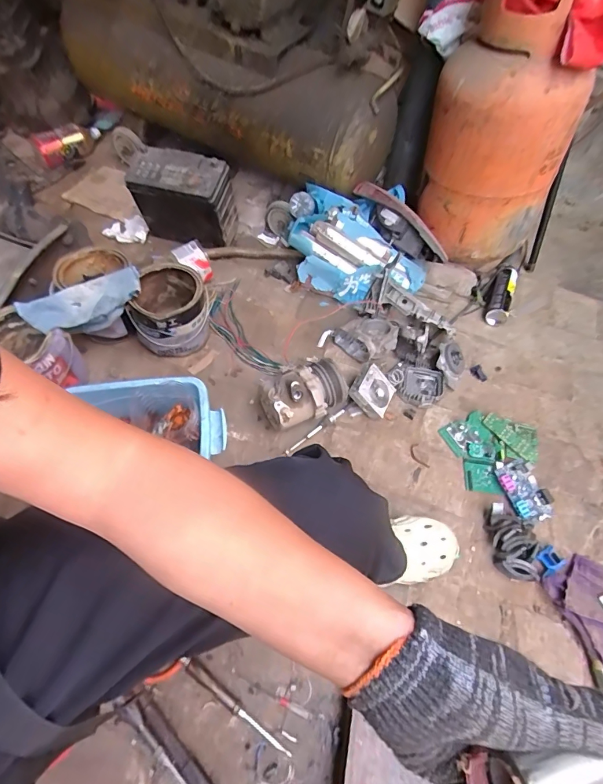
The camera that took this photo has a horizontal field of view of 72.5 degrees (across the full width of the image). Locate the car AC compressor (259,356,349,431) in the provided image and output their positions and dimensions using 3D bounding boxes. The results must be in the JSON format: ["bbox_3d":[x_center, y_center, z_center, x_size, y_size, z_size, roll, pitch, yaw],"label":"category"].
[{"bbox_3d":[0.003,0.008,0.851,0.164,0.121,0.116,-32,65,-21],"label":"car AC compressor"}]

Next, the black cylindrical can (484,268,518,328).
[{"bbox_3d":[0.510,-0.253,1.049,0.053,0.046,0.206,19,59,8],"label":"black cylindrical can"}]

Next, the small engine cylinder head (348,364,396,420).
[{"bbox_3d":[0.153,-0.002,0.885,0.095,0.032,0.086,44,64,-21],"label":"small engine cylinder head"}]

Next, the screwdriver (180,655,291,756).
[{"bbox_3d":[-0.101,0.470,0.613,0.199,0.023,0.016,34,62,17],"label":"screwdriver"}]

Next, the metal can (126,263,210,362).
[{"bbox_3d":[-0.300,-0.182,0.938,0.171,0.156,0.165,2,58,-3],"label":"metal can"}]

